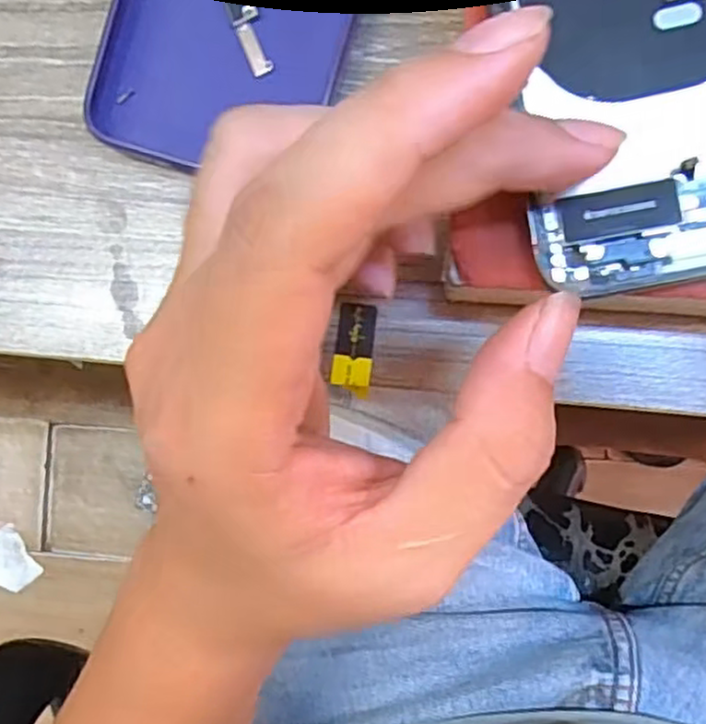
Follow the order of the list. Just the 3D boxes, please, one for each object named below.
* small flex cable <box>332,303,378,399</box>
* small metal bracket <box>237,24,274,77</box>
[{"bbox_3d":[0.000,-0.004,0.210,0.011,0.004,0.027,7,90,8],"label":"small flex cable"},{"bbox_3d":[-0.030,-0.094,0.209,0.006,0.004,0.016,-24,86,7],"label":"small metal bracket"}]

